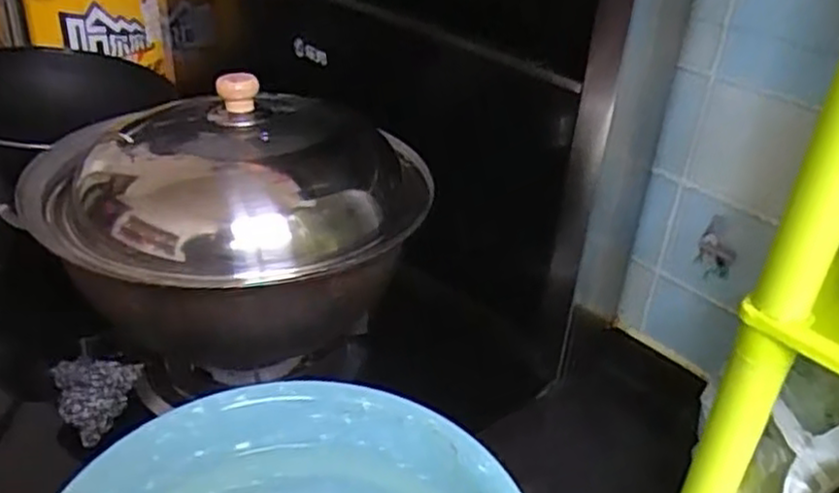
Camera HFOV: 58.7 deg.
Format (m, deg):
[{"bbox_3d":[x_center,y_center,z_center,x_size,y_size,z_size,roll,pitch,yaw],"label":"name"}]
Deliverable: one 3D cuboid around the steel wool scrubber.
[{"bbox_3d":[-0.305,0.138,0.691,0.072,0.031,0.084,-3,32,-11],"label":"steel wool scrubber"}]

